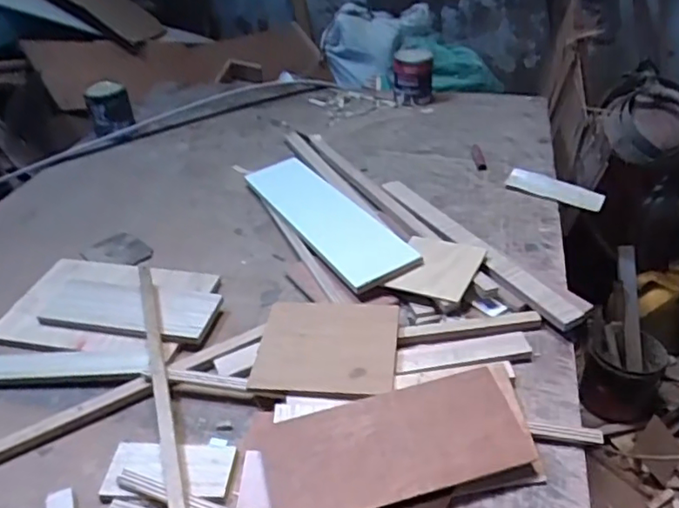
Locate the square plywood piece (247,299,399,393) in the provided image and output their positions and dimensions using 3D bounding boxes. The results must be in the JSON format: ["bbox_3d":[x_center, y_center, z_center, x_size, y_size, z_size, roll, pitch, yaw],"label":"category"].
[{"bbox_3d":[-0.017,0.129,0.862,0.197,0.011,0.186,2,34,8],"label":"square plywood piece"}]

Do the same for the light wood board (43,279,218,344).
[{"bbox_3d":[-0.358,0.090,0.987,0.309,0.023,0.119,6,37,14],"label":"light wood board"}]

